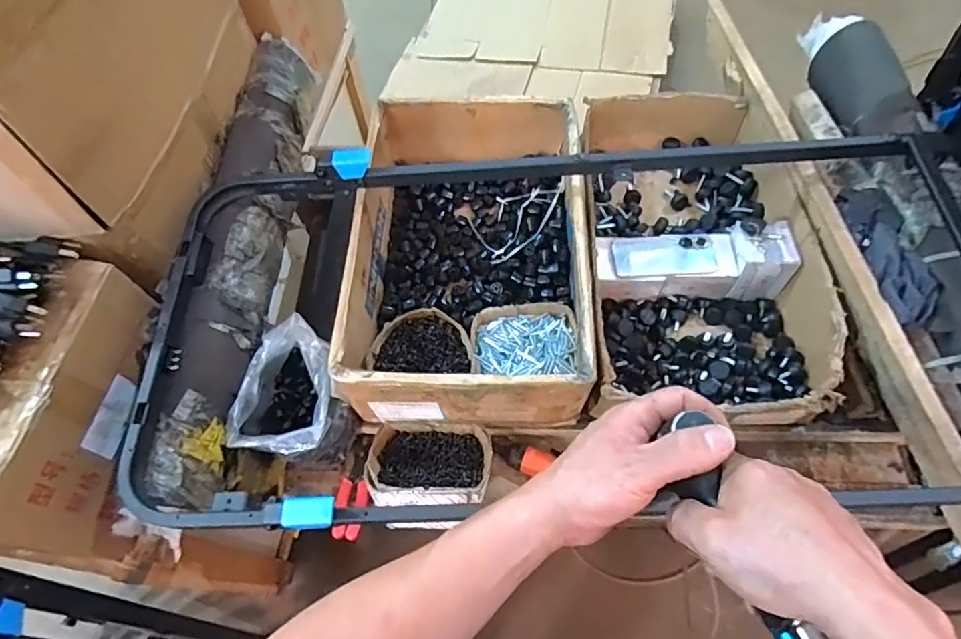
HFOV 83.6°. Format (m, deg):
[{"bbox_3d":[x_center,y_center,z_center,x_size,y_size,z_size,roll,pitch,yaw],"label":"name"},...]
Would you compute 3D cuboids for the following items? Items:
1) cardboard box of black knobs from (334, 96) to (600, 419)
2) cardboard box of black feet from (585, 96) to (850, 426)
[{"bbox_3d":[-0.010,-0.111,0.873,0.342,0.165,0.526,-1,62,4],"label":"cardboard box of black knobs"},{"bbox_3d":[0.330,-0.123,0.887,0.363,0.144,0.613,0,62,4],"label":"cardboard box of black feet"}]

